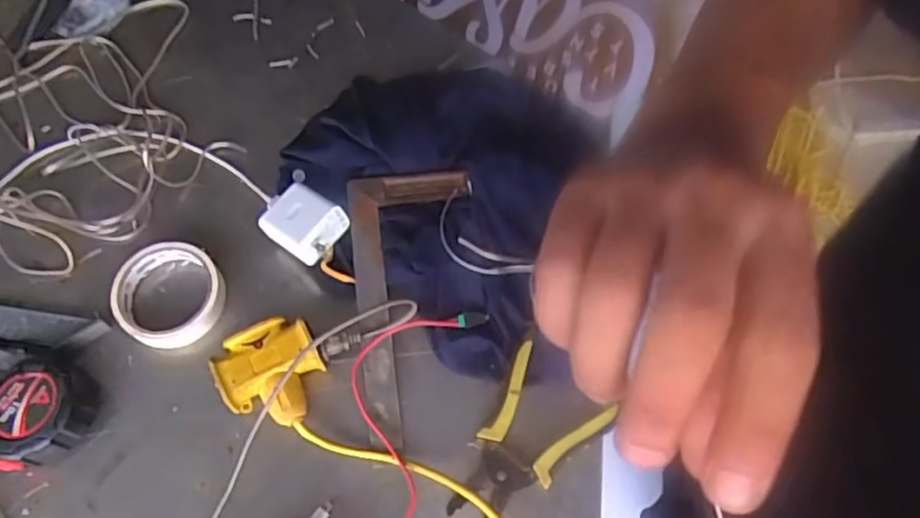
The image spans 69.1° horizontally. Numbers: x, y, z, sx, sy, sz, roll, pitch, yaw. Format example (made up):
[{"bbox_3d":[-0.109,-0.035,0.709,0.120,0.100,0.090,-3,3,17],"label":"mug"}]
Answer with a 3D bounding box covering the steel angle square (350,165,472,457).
[{"bbox_3d":[-0.037,0.037,0.577,0.114,0.036,0.241,-5,66,-5],"label":"steel angle square"}]

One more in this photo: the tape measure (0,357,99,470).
[{"bbox_3d":[-0.341,0.125,0.534,0.080,0.041,0.083,1,65,-3],"label":"tape measure"}]

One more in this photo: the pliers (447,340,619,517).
[{"bbox_3d":[0.052,0.154,0.539,0.086,0.018,0.145,32,67,11],"label":"pliers"}]

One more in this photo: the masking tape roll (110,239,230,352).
[{"bbox_3d":[-0.256,0.032,0.590,0.092,0.033,0.092,1,65,-3],"label":"masking tape roll"}]

